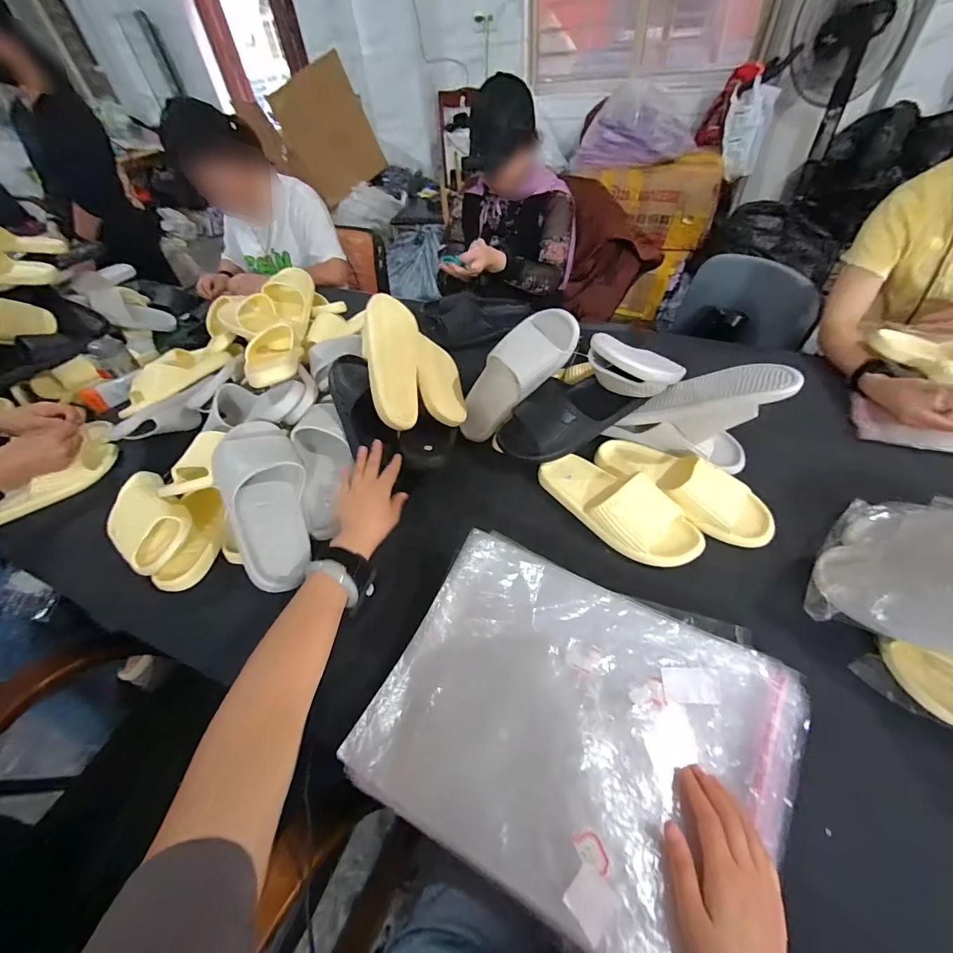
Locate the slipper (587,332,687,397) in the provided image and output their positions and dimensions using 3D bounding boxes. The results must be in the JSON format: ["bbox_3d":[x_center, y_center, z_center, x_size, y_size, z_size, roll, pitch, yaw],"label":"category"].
[{"bbox_3d":[0.254,-0.167,0.657,0.100,0.082,0.227,35,22,31],"label":"slipper"}]

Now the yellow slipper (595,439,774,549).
[{"bbox_3d":[0.309,0.002,0.624,0.100,0.056,0.267,-37,55,-24],"label":"yellow slipper"}]

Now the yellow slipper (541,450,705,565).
[{"bbox_3d":[0.204,0.035,0.610,0.101,0.054,0.253,-35,54,-23],"label":"yellow slipper"}]

